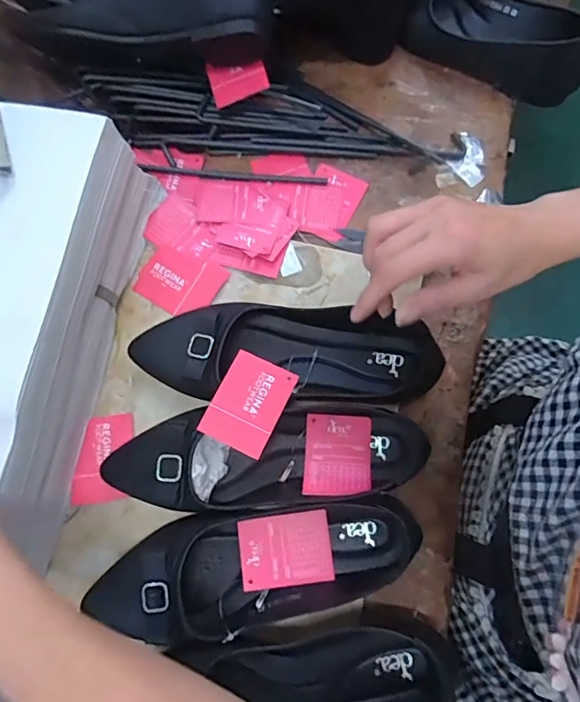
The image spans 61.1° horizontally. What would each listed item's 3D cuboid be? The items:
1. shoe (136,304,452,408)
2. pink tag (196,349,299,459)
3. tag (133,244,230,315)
[{"bbox_3d":[-0.003,-0.003,0.433,0.258,0.042,0.089,4,77,-2],"label":"shoe"},{"bbox_3d":[-0.034,0.042,0.399,0.054,0.004,0.075,25,74,7],"label":"pink tag"},{"bbox_3d":[-0.104,-0.066,0.466,0.073,0.005,0.061,31,80,7],"label":"tag"}]

